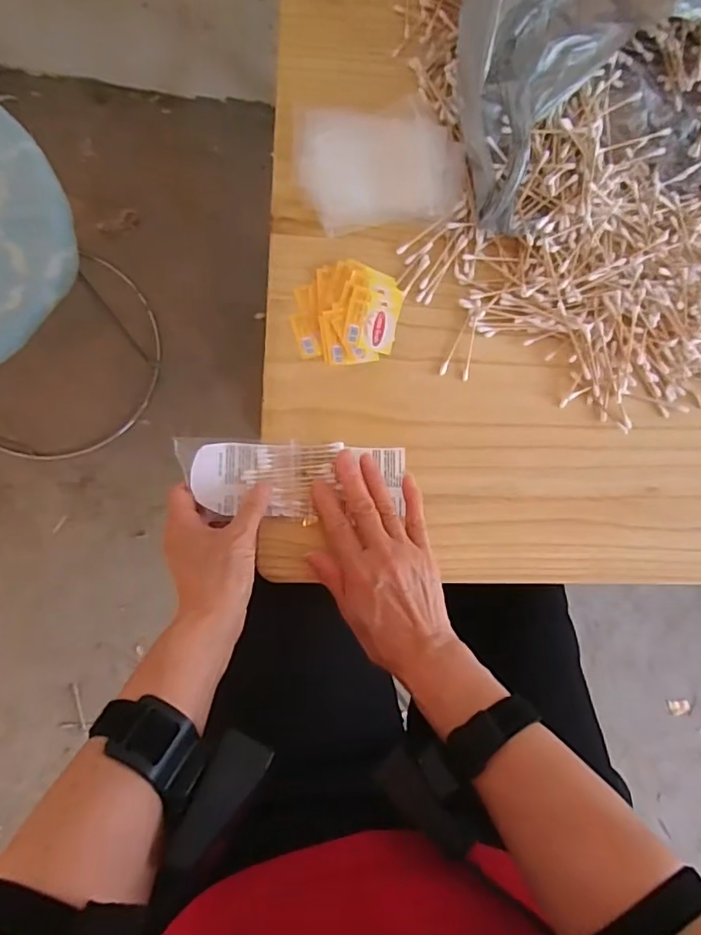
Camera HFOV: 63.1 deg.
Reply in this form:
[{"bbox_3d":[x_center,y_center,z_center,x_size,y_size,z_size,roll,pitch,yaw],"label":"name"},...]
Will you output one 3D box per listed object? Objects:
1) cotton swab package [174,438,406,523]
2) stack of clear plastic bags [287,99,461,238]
[{"bbox_3d":[-0.043,0.007,0.451,0.174,0.011,0.061,-1,86,-11],"label":"cotton swab package"},{"bbox_3d":[0.028,-0.256,0.476,0.141,0.030,0.101,-11,87,-8],"label":"stack of clear plastic bags"}]

